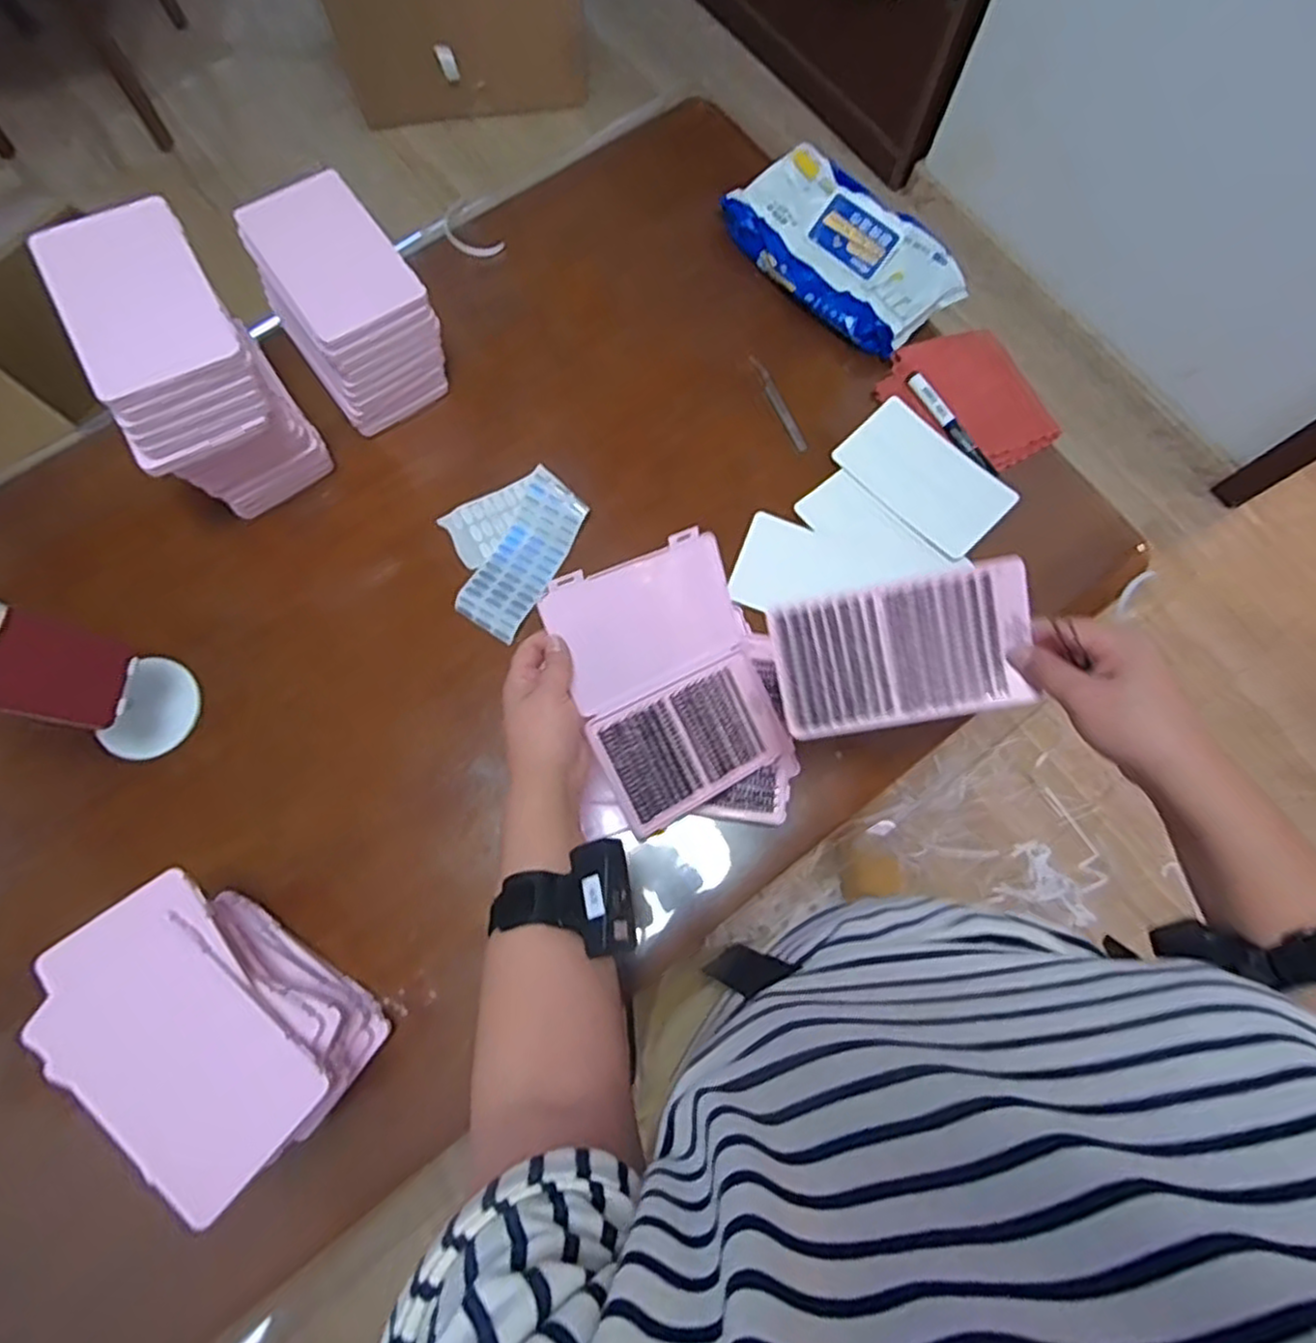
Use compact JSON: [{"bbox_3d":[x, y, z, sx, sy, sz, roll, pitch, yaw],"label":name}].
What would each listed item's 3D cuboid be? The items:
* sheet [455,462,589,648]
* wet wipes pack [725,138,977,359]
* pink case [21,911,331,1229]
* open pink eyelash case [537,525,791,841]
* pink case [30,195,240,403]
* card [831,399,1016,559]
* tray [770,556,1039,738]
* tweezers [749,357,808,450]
[{"bbox_3d":[-0.134,-0.118,0.742,0.067,0.022,0.168,28,76,5],"label":"sheet"},{"bbox_3d":[0.203,-0.474,0.818,0.142,0.045,0.265,-39,80,-11],"label":"wet wipes pack"},{"bbox_3d":[-0.324,0.262,0.497,0.177,0.018,0.108,39,77,8],"label":"pink case"},{"bbox_3d":[0.009,0.006,0.655,0.185,0.032,0.224,-30,101,-27],"label":"open pink eyelash case"},{"bbox_3d":[-0.400,-0.287,0.561,0.103,0.016,0.159,-29,78,-9],"label":"pink case"},{"bbox_3d":[0.278,-0.203,0.763,0.100,0.009,0.170,-44,80,-6],"label":"card"},{"bbox_3d":[0.171,-0.012,0.523,0.169,0.012,0.101,-12,98,14],"label":"tray"},{"bbox_3d":[0.130,-0.295,0.805,0.014,0.007,0.127,-23,77,-8],"label":"tweezers"}]

